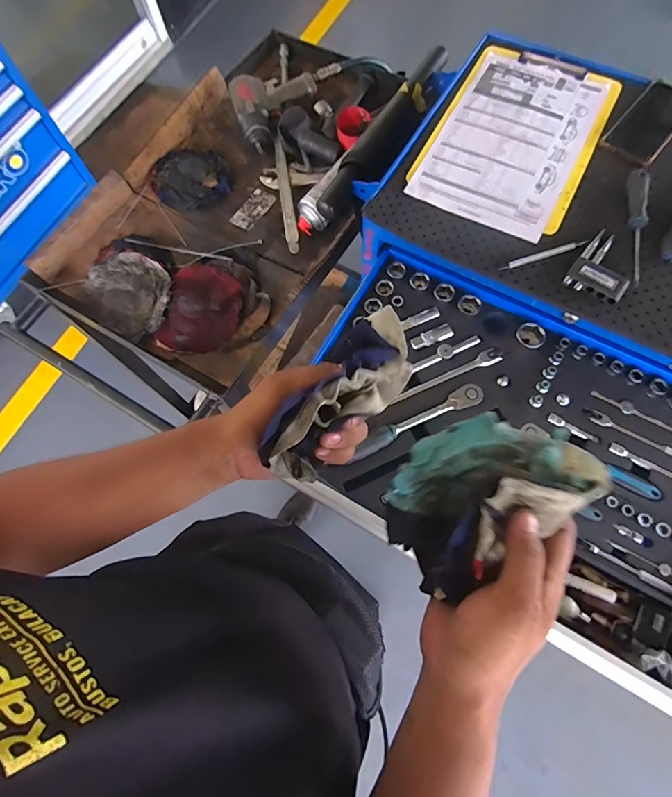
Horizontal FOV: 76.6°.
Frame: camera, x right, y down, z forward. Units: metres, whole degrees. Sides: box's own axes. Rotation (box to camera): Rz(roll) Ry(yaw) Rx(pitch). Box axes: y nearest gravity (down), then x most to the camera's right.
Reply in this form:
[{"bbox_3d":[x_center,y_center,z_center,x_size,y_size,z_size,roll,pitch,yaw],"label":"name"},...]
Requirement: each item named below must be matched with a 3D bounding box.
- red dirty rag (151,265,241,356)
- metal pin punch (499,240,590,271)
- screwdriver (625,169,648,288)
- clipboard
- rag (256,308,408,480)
[{"bbox_3d":[-0.240,-0.162,0.773,0.129,0.038,0.173,7,70,5],"label":"red dirty rag"},{"bbox_3d":[0.294,-0.204,0.602,0.131,0.005,0.012,-18,70,-5],"label":"metal pin punch"},{"bbox_3d":[0.427,-0.243,0.599,0.025,0.024,0.188,9,70,6],"label":"screwdriver"},{"bbox_3d":[0.288,-0.421,0.682,0.235,0.021,0.361,26,72,12],"label":"clipboard"},{"bbox_3d":[0.003,-0.004,0.331,0.062,0.061,0.151,40,83,15],"label":"rag"}]

